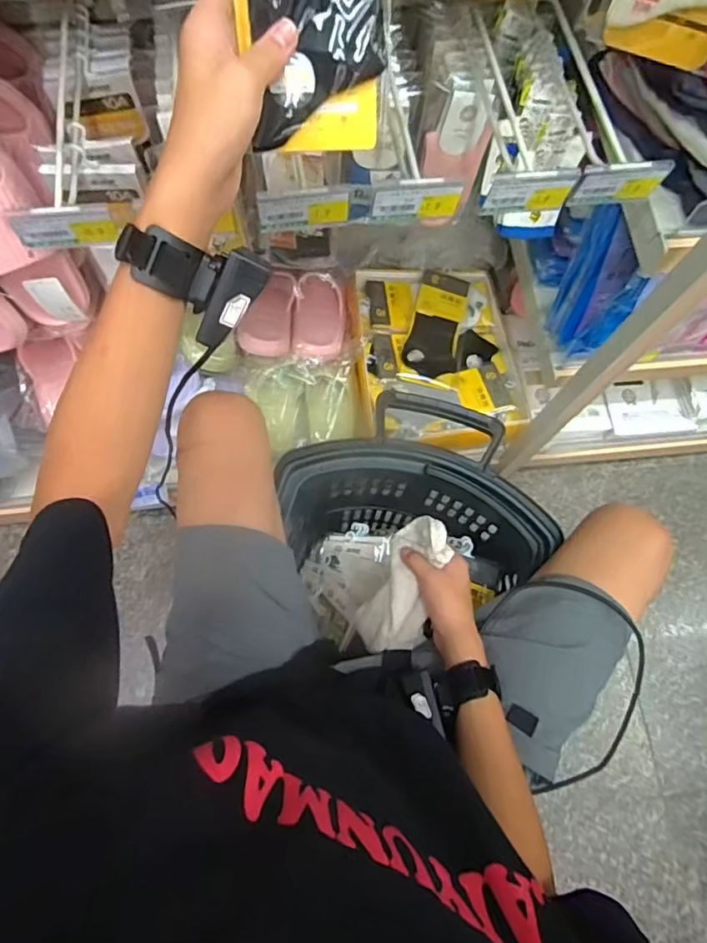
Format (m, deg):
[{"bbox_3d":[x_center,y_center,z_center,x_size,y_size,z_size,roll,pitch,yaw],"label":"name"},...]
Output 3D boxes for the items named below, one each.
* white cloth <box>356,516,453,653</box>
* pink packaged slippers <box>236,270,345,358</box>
[{"bbox_3d":[0.063,0.133,0.640,0.076,0.067,0.164,21,89,5],"label":"white cloth"},{"bbox_3d":[-0.105,-0.280,1.002,0.173,0.080,0.202,4,72,-1],"label":"pink packaged slippers"}]

